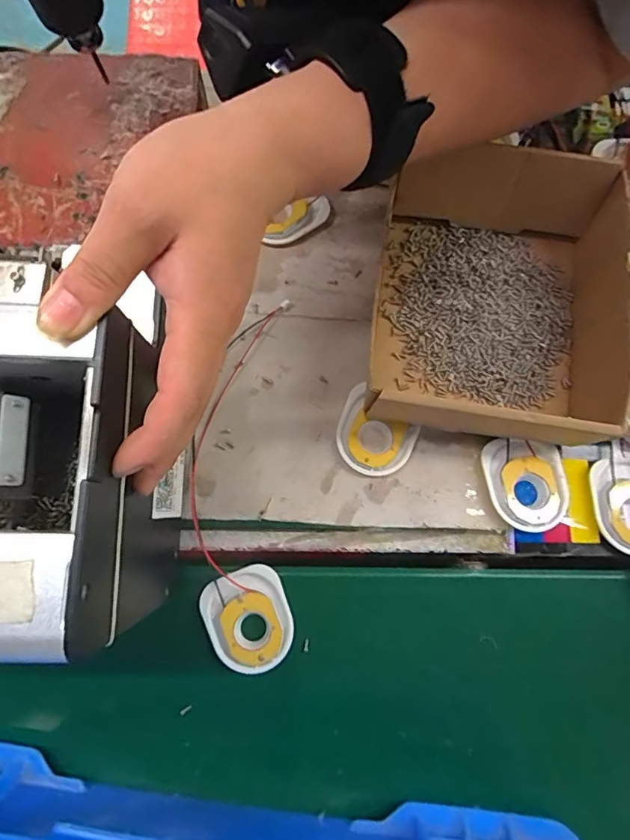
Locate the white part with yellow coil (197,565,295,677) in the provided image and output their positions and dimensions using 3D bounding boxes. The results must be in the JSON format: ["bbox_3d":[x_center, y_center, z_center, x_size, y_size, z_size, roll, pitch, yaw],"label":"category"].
[{"bbox_3d":[-0.039,0.118,0.296,0.048,0.010,0.058,-19,79,-6],"label":"white part with yellow coil"}]

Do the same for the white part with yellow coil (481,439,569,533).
[{"bbox_3d":[0.128,0.038,0.302,0.046,0.010,0.055,-2,78,-2],"label":"white part with yellow coil"}]

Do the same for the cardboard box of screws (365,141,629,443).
[{"bbox_3d":[0.110,-0.078,0.310,0.138,0.060,0.170,9,79,2],"label":"cardboard box of screws"}]

